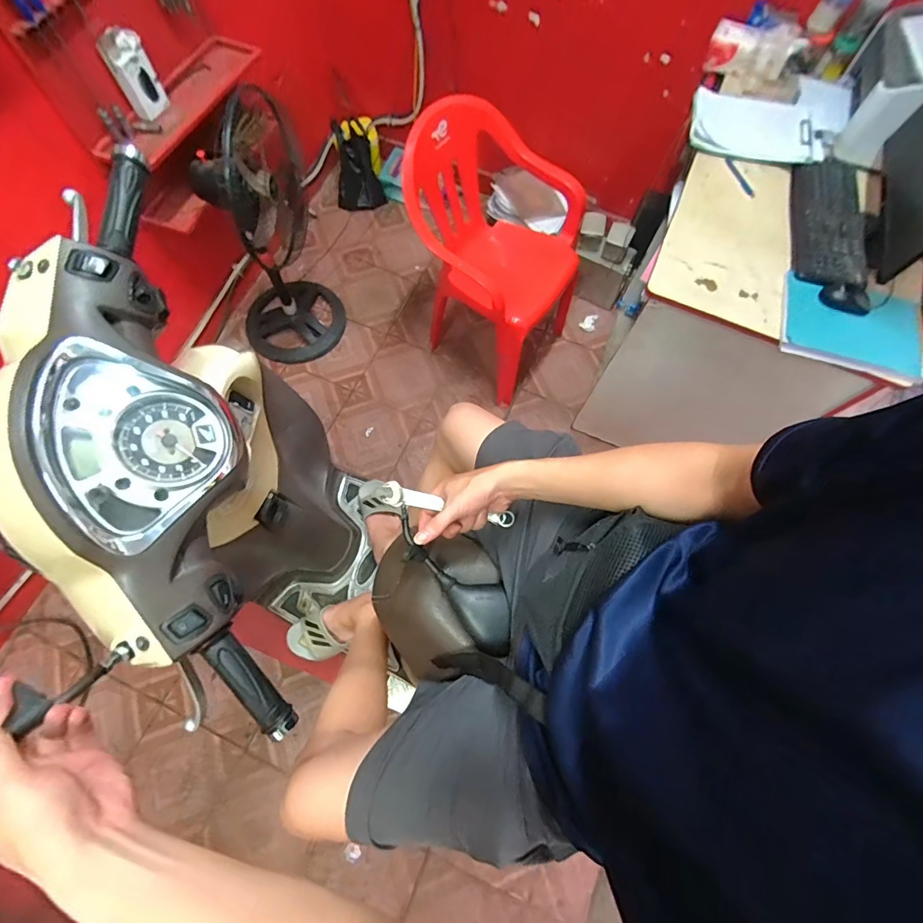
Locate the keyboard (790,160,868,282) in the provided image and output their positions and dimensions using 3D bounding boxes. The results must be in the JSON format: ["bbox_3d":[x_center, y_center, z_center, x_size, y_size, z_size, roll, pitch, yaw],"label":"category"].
[{"bbox_3d":[0.894,-0.588,1.068,0.170,0.022,0.449,17,65,7],"label":"keyboard"}]

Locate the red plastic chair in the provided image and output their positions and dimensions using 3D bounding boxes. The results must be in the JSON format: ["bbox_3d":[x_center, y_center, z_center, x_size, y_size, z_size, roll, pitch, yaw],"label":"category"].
[{"bbox_3d":[0.099,-0.672,1.480,0.493,0.676,0.479,33,72,10],"label":"red plastic chair"}]

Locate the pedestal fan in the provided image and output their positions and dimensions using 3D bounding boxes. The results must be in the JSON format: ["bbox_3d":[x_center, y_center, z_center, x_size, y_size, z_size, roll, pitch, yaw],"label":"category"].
[{"bbox_3d":[-0.658,-0.709,1.489,0.406,0.766,0.356,-20,72,-9],"label":"pedestal fan"}]

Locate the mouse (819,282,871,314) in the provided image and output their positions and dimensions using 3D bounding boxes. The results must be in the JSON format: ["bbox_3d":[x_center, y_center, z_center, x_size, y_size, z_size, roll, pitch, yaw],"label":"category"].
[{"bbox_3d":[0.847,-0.361,0.969,0.115,0.031,0.052,20,70,6],"label":"mouse"}]

